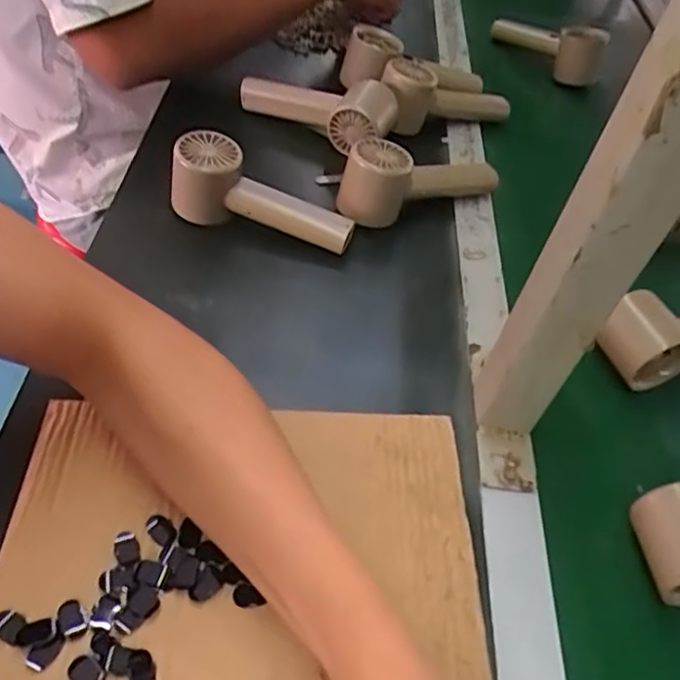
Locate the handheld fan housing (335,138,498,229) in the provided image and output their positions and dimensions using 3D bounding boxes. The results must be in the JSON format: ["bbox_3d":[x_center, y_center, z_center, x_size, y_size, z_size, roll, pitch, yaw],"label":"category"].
[{"bbox_3d":[0.079,-0.149,0.616,0.161,0.070,0.051,-10,52,-17],"label":"handheld fan housing"}]

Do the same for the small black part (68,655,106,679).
[{"bbox_3d":[-0.127,0.168,0.328,0.019,0.004,0.014,29,51,16],"label":"small black part"}]

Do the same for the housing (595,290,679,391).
[{"bbox_3d":[0.287,-0.009,0.542,0.171,0.069,0.054,-14,53,-20],"label":"housing"}]

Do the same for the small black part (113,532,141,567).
[{"bbox_3d":[-0.123,0.120,0.377,0.013,0.004,0.020,-12,52,-19],"label":"small black part"}]

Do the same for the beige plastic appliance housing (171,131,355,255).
[{"bbox_3d":[-0.067,-0.124,0.582,0.162,0.079,0.053,14,49,4],"label":"beige plastic appliance housing"}]

